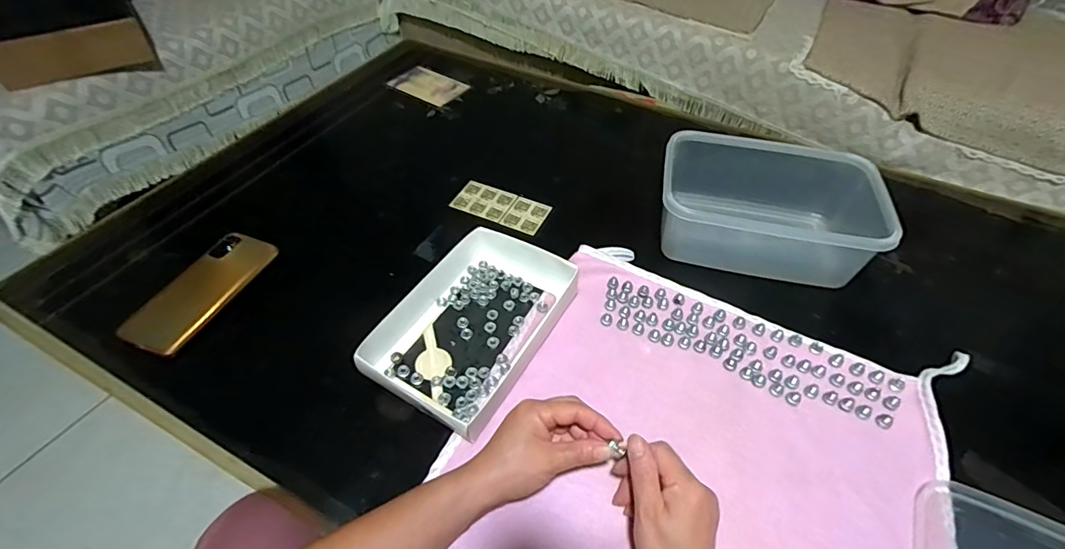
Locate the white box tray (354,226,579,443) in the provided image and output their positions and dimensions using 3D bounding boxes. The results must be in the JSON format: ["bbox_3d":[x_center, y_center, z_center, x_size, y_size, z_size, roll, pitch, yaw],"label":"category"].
[{"bbox_3d":[-0.055,0.046,0.509,0.145,0.044,0.225,23,50,17],"label":"white box tray"}]

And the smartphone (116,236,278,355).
[{"bbox_3d":[-0.362,0.016,0.533,0.066,0.014,0.160,17,49,12],"label":"smartphone"}]

